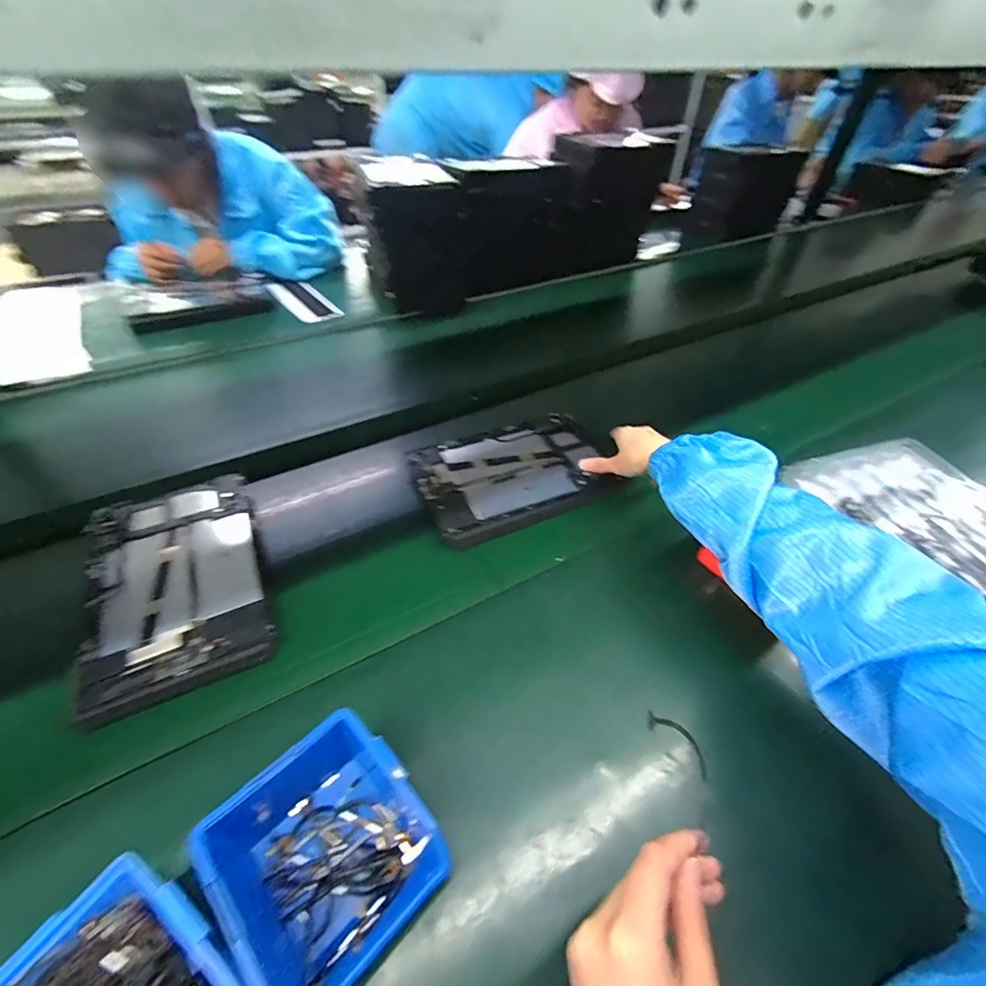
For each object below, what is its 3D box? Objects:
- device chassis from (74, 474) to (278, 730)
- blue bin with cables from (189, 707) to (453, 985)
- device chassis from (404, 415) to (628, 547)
[{"bbox_3d":[-0.324,0.088,0.483,0.160,0.025,0.257,-19,49,-19],"label":"device chassis"},{"bbox_3d":[-0.111,0.235,0.315,0.138,0.064,0.120,36,55,29],"label":"blue bin with cables"},{"bbox_3d":[0.029,-0.030,0.598,0.248,0.016,0.166,-18,48,-18],"label":"device chassis"}]

